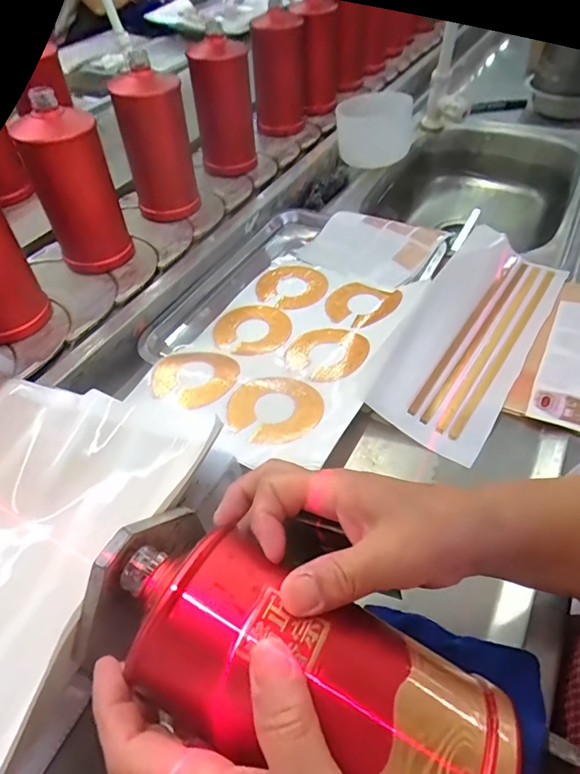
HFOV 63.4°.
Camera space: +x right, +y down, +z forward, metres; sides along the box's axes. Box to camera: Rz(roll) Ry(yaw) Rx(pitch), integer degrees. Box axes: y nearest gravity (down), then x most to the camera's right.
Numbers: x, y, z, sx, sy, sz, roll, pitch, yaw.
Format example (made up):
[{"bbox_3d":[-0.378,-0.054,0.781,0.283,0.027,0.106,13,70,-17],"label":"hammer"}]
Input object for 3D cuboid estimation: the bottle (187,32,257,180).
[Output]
[{"bbox_3d":[-0.100,-0.419,0.714,0.078,0.169,0.072,-15,51,-12],"label":"bottle"}]

